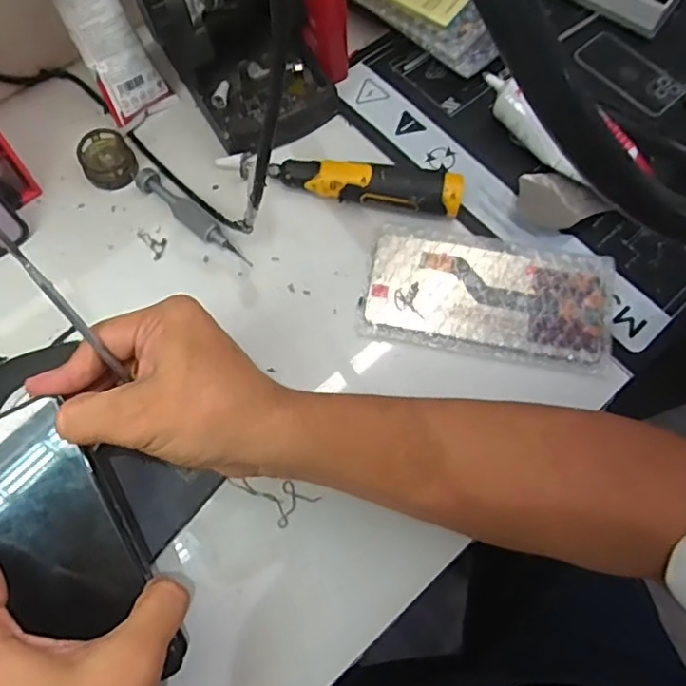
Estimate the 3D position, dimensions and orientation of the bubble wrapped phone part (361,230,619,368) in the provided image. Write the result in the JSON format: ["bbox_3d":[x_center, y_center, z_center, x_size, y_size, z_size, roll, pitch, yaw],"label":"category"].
[{"bbox_3d":[0.106,-0.036,0.426,0.177,0.009,0.091,9,69,1],"label":"bubble wrapped phone part"}]

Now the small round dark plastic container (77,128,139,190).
[{"bbox_3d":[-0.179,-0.139,0.451,0.038,0.018,0.043,-18,71,-9],"label":"small round dark plastic container"}]

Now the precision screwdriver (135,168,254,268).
[{"bbox_3d":[-0.112,-0.092,0.437,0.108,0.014,0.017,42,73,13],"label":"precision screwdriver"}]

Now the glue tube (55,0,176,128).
[{"bbox_3d":[-0.179,-0.240,0.424,0.049,0.151,0.029,-37,42,-16],"label":"glue tube"}]

